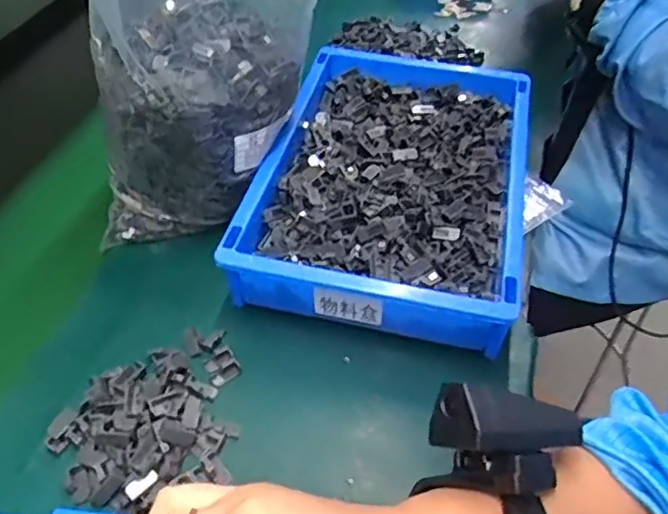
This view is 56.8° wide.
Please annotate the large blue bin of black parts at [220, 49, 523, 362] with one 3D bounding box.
[{"bbox_3d":[0.054,-0.072,0.533,0.207,0.057,0.311,10,48,10],"label":"large blue bin of black parts"}]

